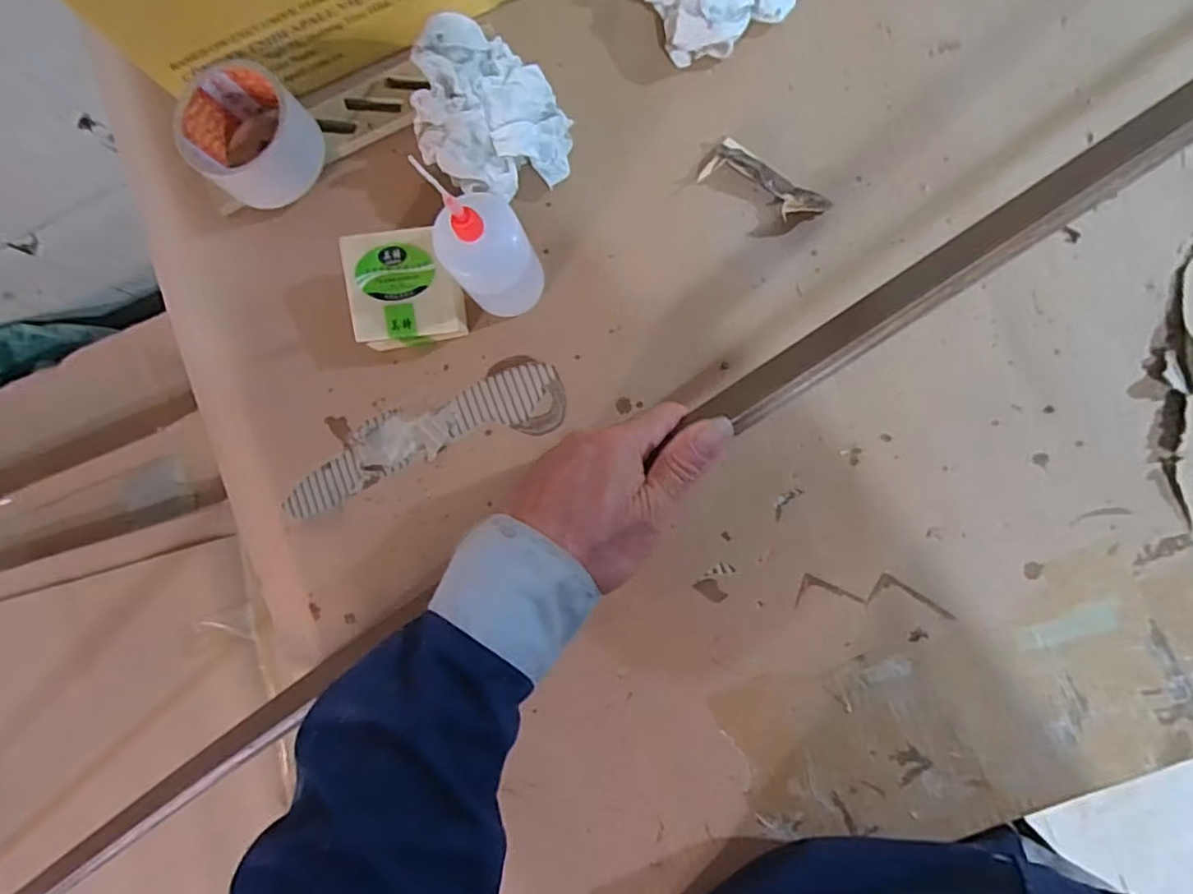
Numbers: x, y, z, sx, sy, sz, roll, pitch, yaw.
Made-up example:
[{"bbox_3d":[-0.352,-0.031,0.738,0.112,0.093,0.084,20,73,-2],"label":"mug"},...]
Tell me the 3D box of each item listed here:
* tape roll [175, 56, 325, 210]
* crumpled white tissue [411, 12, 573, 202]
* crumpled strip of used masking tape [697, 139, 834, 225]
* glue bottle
[{"bbox_3d":[-0.255,-0.229,0.466,0.083,0.054,0.082,-1,85,7],"label":"tape roll"},{"bbox_3d":[-0.078,-0.232,0.446,0.119,0.059,0.097,42,91,9],"label":"crumpled white tissue"},{"bbox_3d":[0.115,-0.181,0.437,0.090,0.017,0.033,39,90,9],"label":"crumpled strip of used masking tape"},{"bbox_3d":[-0.069,-0.123,0.394,0.051,0.136,0.045,-38,82,2],"label":"glue bottle"}]

